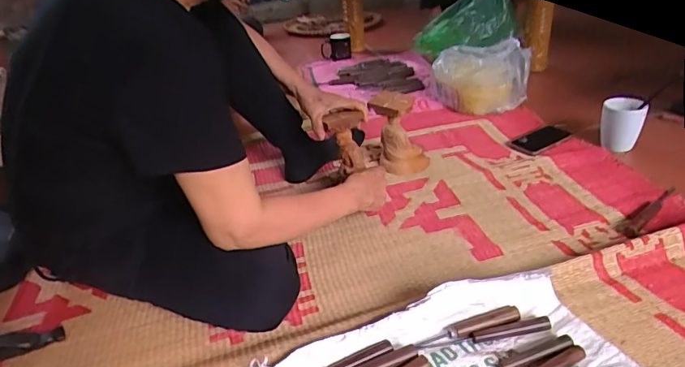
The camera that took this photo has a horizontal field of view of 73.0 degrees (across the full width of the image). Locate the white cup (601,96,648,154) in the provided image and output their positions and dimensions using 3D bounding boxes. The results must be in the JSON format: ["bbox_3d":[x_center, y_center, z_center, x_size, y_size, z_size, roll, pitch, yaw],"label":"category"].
[{"bbox_3d":[0.616,-0.124,1.024,0.082,0.113,0.073,13,35,29],"label":"white cup"}]

